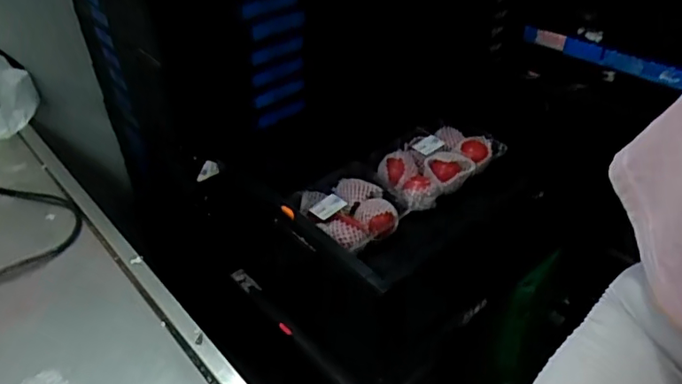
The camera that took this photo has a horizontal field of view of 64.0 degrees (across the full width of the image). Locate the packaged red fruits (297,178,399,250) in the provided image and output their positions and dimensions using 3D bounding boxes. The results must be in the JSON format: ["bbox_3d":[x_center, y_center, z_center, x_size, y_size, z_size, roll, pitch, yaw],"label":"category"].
[{"bbox_3d":[0.016,0.030,1.008,0.157,0.062,0.150,-2,39,2],"label":"packaged red fruits"}]

